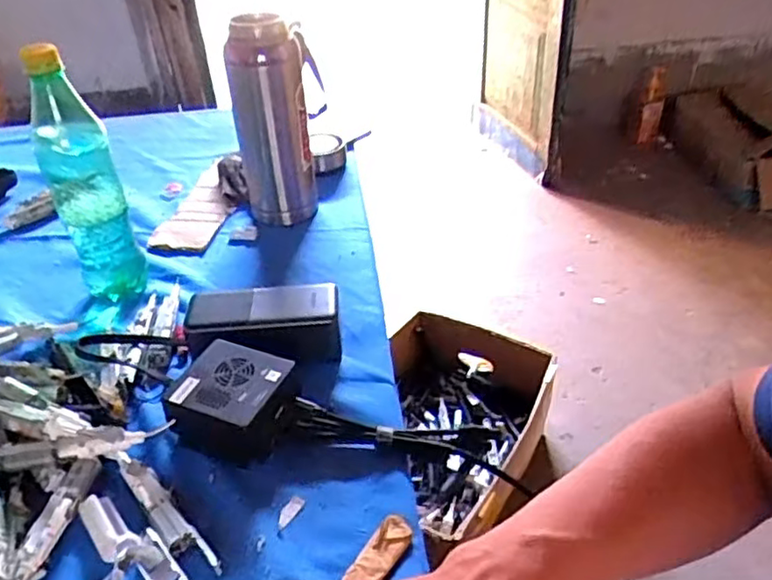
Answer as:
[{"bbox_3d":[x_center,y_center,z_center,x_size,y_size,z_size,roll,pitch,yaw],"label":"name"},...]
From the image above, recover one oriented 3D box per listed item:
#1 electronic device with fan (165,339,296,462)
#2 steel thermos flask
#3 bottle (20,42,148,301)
[{"bbox_3d":[-0.118,0.085,0.502,0.092,0.048,0.079,14,41,19],"label":"electronic device with fan"},{"bbox_3d":[-0.121,-0.192,0.731,0.095,0.218,0.088,-9,38,-6],"label":"steel thermos flask"},{"bbox_3d":[-0.280,-0.103,0.605,0.059,0.236,0.056,-22,41,-22],"label":"bottle"}]

